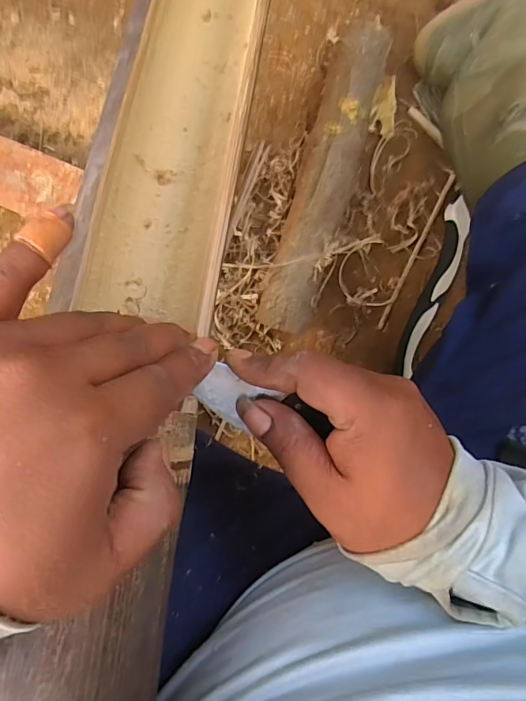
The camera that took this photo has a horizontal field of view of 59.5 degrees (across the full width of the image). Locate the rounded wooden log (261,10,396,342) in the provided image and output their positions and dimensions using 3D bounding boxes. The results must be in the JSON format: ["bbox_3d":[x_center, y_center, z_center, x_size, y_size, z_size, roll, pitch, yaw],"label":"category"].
[{"bbox_3d":[0.085,-0.222,0.625,0.082,0.089,0.397,16,89,-2],"label":"rounded wooden log"}]

